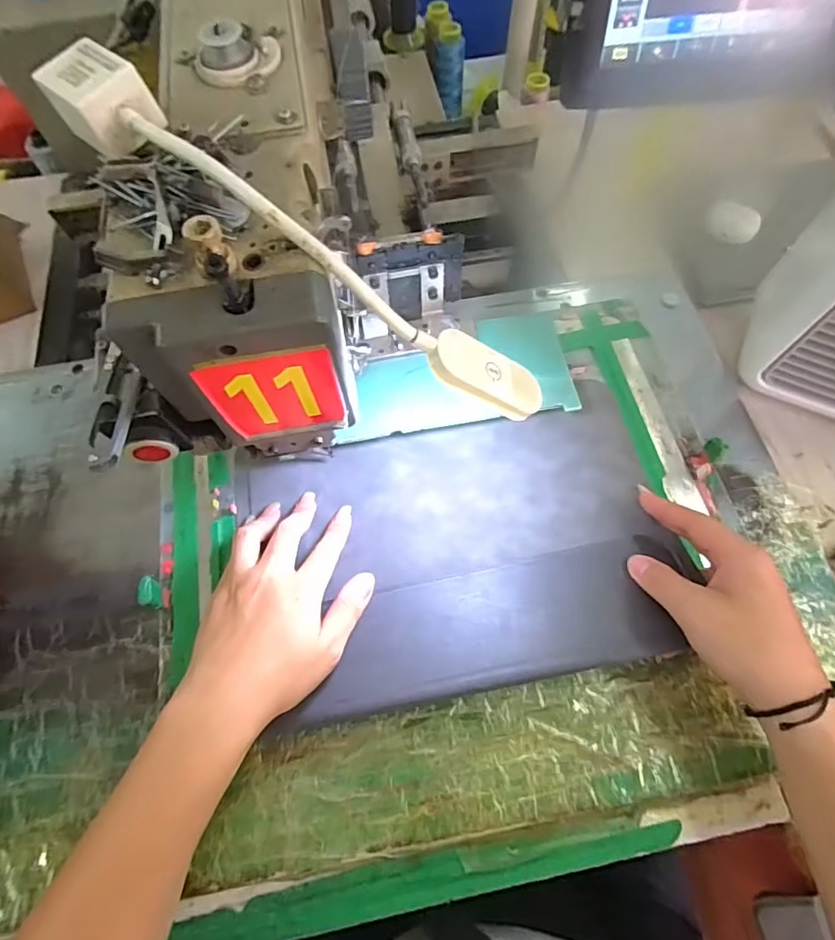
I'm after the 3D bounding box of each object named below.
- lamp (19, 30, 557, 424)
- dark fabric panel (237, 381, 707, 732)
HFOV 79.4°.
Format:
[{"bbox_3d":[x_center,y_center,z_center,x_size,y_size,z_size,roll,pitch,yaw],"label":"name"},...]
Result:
[{"bbox_3d":[-0.057,-0.124,0.263,0.317,0.050,0.052,35,71,-5],"label":"lamp"},{"bbox_3d":[0.040,0.058,0.408,0.333,0.016,0.223,-13,61,-5],"label":"dark fabric panel"}]

